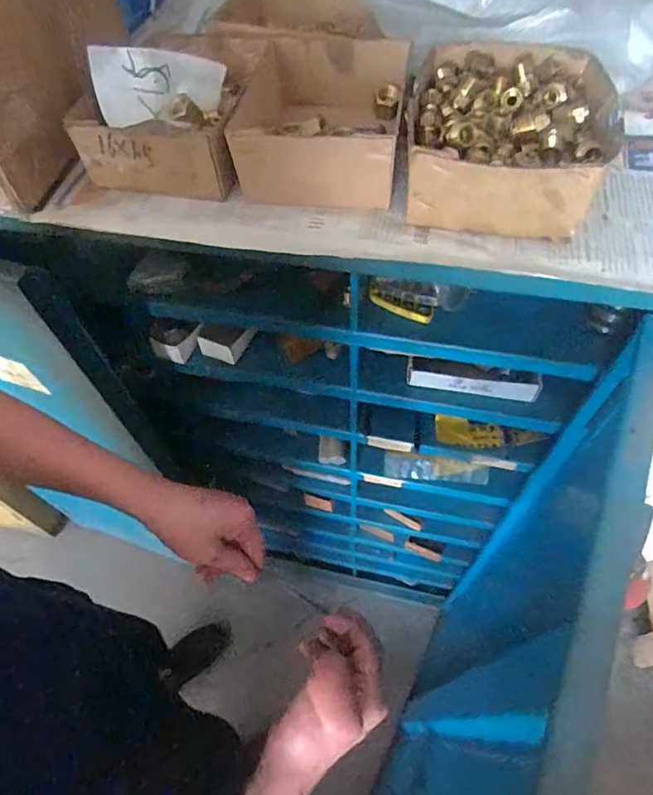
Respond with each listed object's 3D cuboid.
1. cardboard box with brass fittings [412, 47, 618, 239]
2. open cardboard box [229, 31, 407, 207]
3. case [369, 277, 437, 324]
[{"bbox_3d":[0.136,-0.198,0.371,0.139,0.056,0.177,9,57,9],"label":"cardboard box with brass fittings"},{"bbox_3d":[-0.002,-0.223,0.399,0.138,0.058,0.157,5,57,7],"label":"open cardboard box"},{"bbox_3d":[0.072,-0.097,0.481,0.068,0.023,0.026,25,61,19],"label":"case"}]

